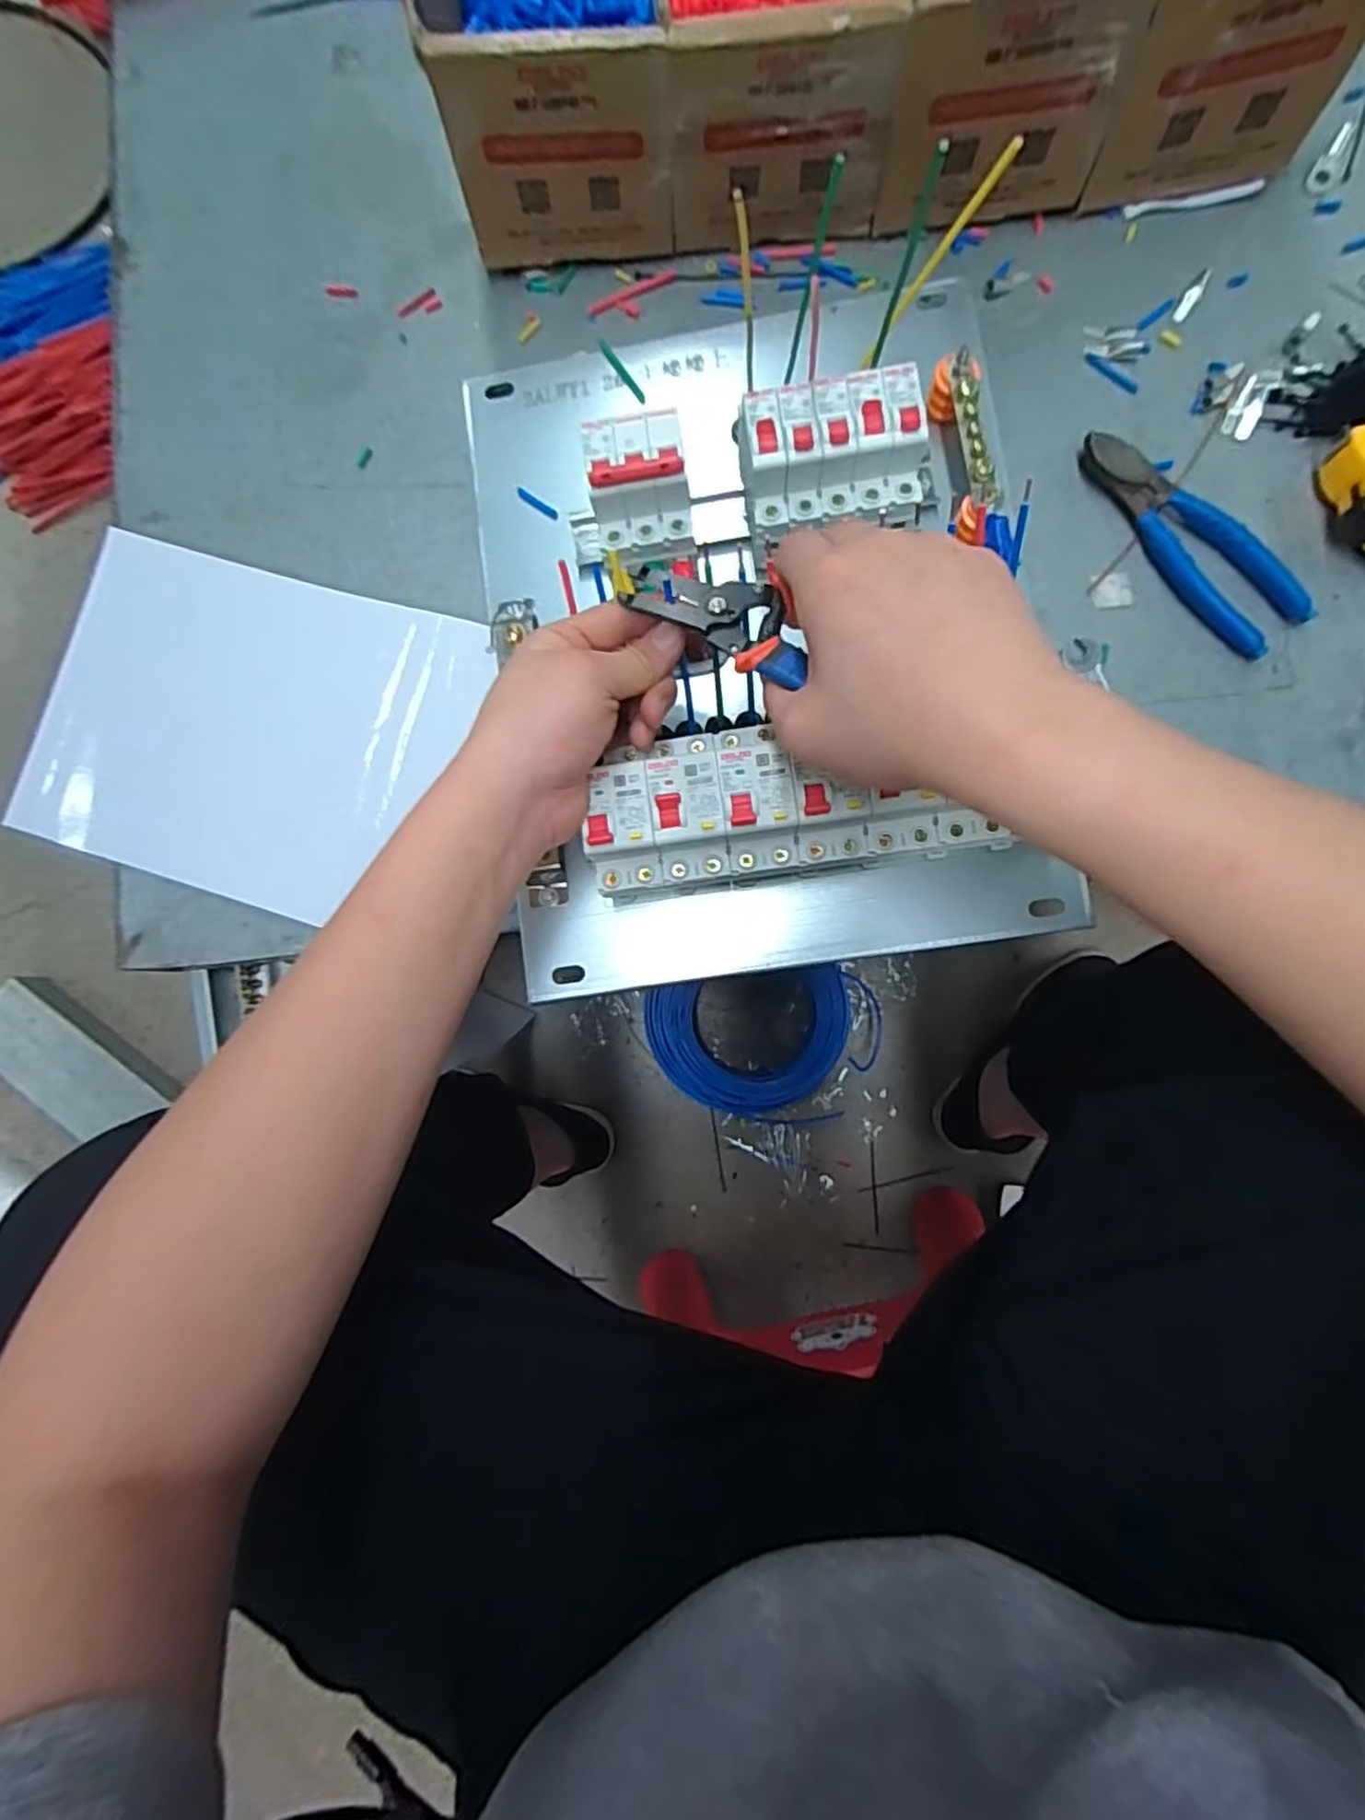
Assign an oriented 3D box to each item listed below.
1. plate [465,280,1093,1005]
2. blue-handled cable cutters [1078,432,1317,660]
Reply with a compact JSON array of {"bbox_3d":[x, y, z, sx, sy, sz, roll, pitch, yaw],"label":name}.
[{"bbox_3d":[0.032,-0.168,0.397,0.295,0.086,0.399,-8,83,2],"label":"plate"},{"bbox_3d":[0.299,-0.221,0.421,0.046,0.014,0.162,-43,83,-2],"label":"blue-handled cable cutters"}]

